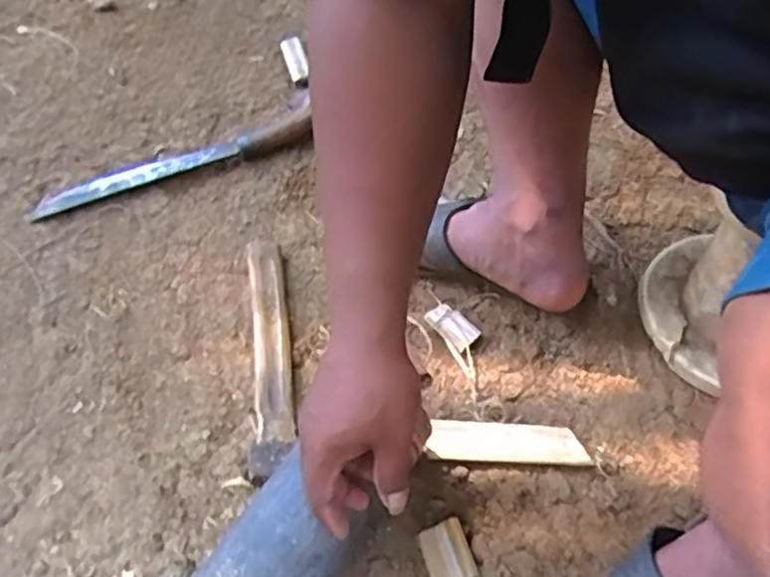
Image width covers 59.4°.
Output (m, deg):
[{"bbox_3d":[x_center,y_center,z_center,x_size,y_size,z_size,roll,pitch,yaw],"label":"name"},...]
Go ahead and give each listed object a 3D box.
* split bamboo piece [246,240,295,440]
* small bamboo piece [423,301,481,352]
[{"bbox_3d":[-0.116,0.046,0.684,0.035,0.021,0.240,-8,53,-5],"label":"split bamboo piece"},{"bbox_3d":[0.068,0.035,0.695,0.031,0.014,0.061,-33,59,-21],"label":"small bamboo piece"}]

